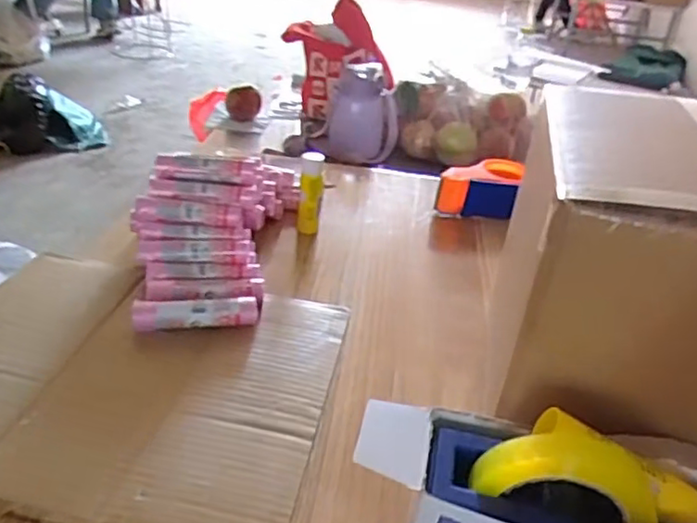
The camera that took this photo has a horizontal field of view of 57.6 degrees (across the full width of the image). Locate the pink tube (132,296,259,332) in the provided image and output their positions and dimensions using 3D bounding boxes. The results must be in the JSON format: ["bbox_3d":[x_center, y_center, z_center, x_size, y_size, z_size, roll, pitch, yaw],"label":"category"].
[{"bbox_3d":[-0.154,0.052,0.644,0.120,0.034,0.031,0,30,-13],"label":"pink tube"}]

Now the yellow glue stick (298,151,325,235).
[{"bbox_3d":[-0.050,-0.084,0.834,0.027,0.118,0.024,7,29,-1],"label":"yellow glue stick"}]

